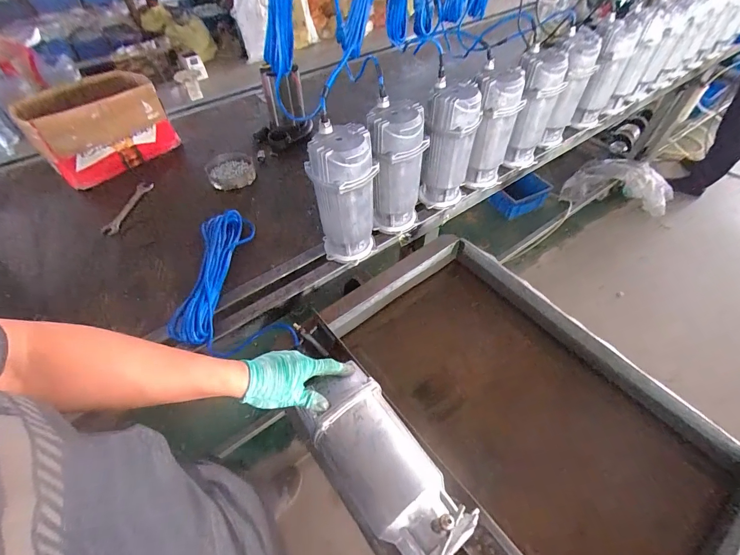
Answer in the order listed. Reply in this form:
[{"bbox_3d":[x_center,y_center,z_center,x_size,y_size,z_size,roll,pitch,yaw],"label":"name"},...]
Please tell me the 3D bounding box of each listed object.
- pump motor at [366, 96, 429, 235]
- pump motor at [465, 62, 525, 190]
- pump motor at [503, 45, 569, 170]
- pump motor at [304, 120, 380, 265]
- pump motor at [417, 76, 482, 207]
[{"bbox_3d":[0.062,-0.245,0.840,0.123,0.290,0.121,0,52,1],"label":"pump motor"},{"bbox_3d":[0.324,-0.393,0.953,0.127,0.291,0.112,7,52,7],"label":"pump motor"},{"bbox_3d":[0.469,-0.487,1.027,0.122,0.293,0.165,16,54,13],"label":"pump motor"},{"bbox_3d":[-0.057,-0.170,0.789,0.124,0.302,0.121,32,59,24],"label":"pump motor"},{"bbox_3d":[0.201,-0.330,0.909,0.120,0.292,0.120,10,53,9],"label":"pump motor"}]

